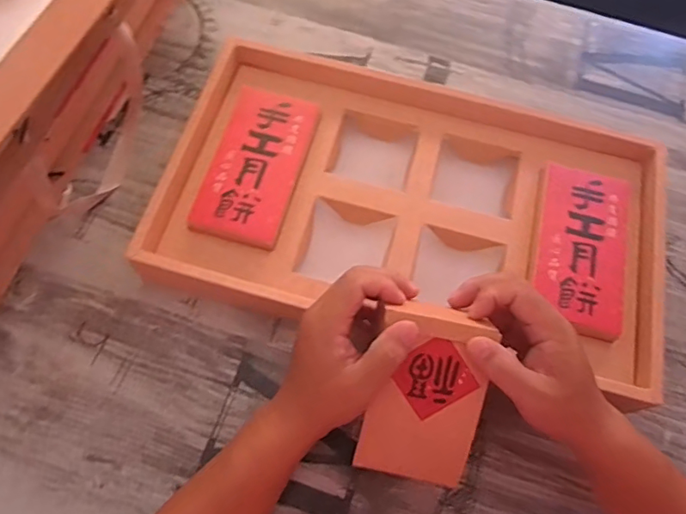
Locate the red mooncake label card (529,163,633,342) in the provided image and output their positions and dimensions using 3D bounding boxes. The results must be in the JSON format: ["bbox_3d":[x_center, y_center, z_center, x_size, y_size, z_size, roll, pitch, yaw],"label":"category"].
[{"bbox_3d":[0.229,-0.012,0.507,0.089,0.009,0.169,16,67,3],"label":"red mooncake label card"}]

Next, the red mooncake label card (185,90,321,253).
[{"bbox_3d":[-0.086,-0.094,0.529,0.087,0.011,0.170,15,66,3],"label":"red mooncake label card"}]

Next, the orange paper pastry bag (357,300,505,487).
[{"bbox_3d":[0.063,0.105,0.399,0.084,0.008,0.136,10,102,-2],"label":"orange paper pastry bag"}]

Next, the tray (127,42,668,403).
[{"bbox_3d":[0.069,-0.049,0.538,0.467,0.062,0.272,15,66,3],"label":"tray"}]

